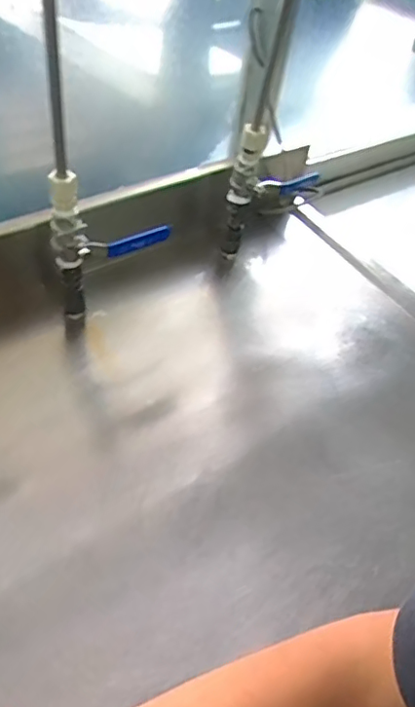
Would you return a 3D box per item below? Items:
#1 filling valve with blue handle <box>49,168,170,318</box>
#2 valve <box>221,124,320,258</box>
[{"bbox_3d":[-0.111,-0.109,0.653,0.127,0.202,0.046,3,50,-6],"label":"filling valve with blue handle"},{"bbox_3d":[0.086,-0.200,0.766,0.120,0.215,0.045,1,50,-8],"label":"valve"}]

